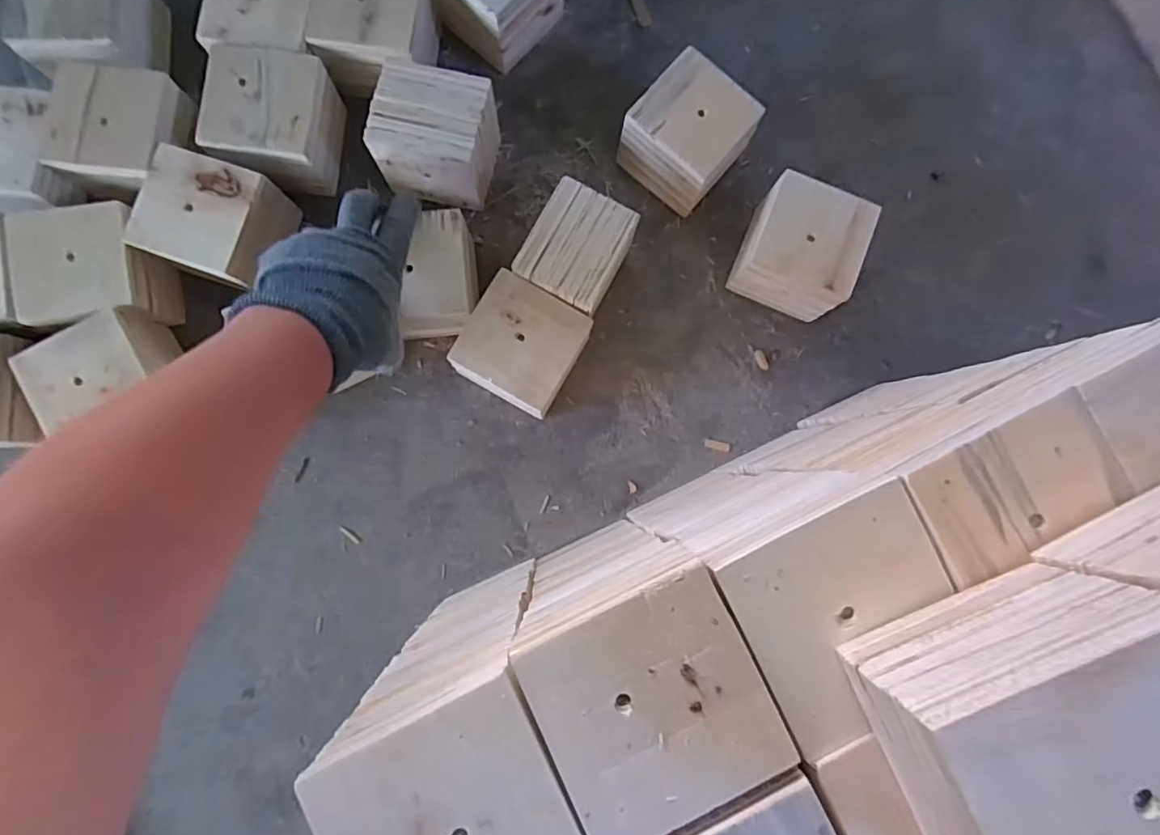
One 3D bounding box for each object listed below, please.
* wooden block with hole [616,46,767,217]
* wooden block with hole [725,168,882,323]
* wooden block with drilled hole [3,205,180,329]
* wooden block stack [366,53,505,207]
[{"bbox_3d":[0.102,-0.262,0.545,0.098,0.082,0.106,38,85,2],"label":"wooden block with hole"},{"bbox_3d":[0.202,-0.152,0.539,0.095,0.083,0.103,21,85,0],"label":"wooden block with hole"},{"bbox_3d":[-0.421,-0.127,0.506,0.102,0.059,0.099,-6,86,-2],"label":"wooden block with drilled hole"},{"bbox_3d":[-0.128,-0.253,0.524,0.093,0.090,0.086,11,85,0],"label":"wooden block stack"}]

